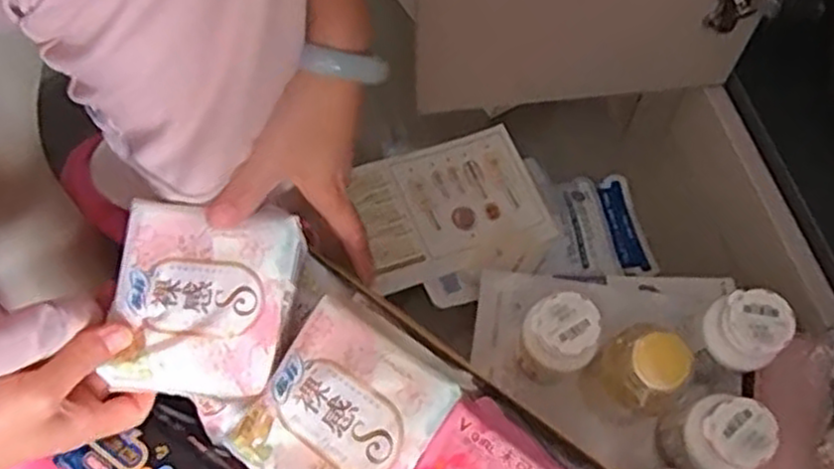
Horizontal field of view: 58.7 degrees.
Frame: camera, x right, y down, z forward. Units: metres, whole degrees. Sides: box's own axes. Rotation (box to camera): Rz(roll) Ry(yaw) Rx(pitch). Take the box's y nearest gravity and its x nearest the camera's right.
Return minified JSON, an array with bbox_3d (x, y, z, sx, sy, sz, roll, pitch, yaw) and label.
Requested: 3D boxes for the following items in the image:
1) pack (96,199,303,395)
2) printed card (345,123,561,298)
[{"bbox_3d":[-0.121,0.036,0.419,0.098,0.034,0.098,5,62,3],"label":"pack"},{"bbox_3d":[0.031,-0.022,0.672,0.177,0.007,0.134,-19,69,-23],"label":"printed card"}]

